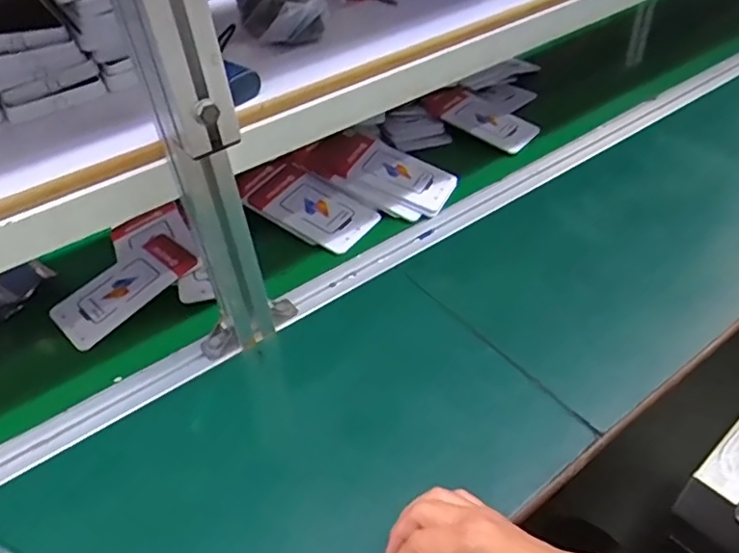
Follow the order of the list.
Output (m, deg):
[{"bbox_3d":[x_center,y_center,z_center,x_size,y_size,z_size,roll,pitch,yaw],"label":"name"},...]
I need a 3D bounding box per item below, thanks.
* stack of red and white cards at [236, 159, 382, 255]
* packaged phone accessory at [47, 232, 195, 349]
[{"bbox_3d":[-0.085,-0.097,0.785,0.188,0.018,0.092,29,60,21],"label":"stack of red and white cards"},{"bbox_3d":[-0.285,0.011,0.693,0.159,0.010,0.092,-41,52,-22],"label":"packaged phone accessory"}]

